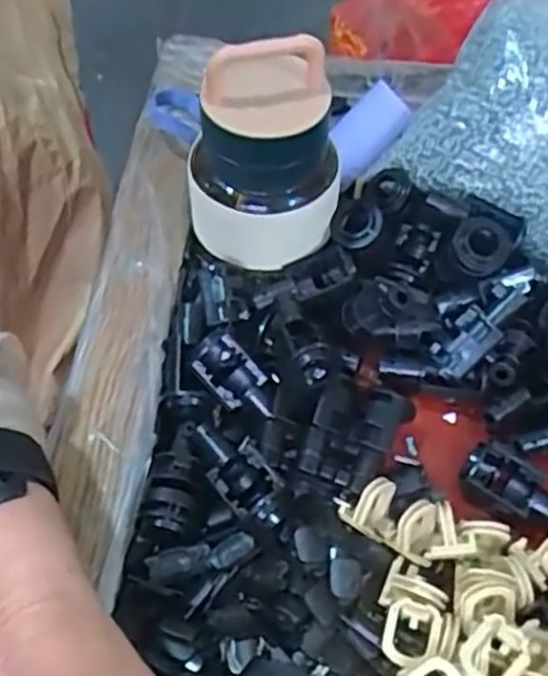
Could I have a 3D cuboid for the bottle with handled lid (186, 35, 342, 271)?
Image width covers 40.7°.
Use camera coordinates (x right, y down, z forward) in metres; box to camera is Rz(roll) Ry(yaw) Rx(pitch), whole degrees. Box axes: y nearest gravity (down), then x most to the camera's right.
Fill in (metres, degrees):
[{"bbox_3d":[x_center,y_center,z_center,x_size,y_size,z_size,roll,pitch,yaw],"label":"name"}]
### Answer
[{"bbox_3d":[-0.003,-0.089,0.364,0.066,0.108,0.070,33,63,19],"label":"bottle with handled lid"}]

